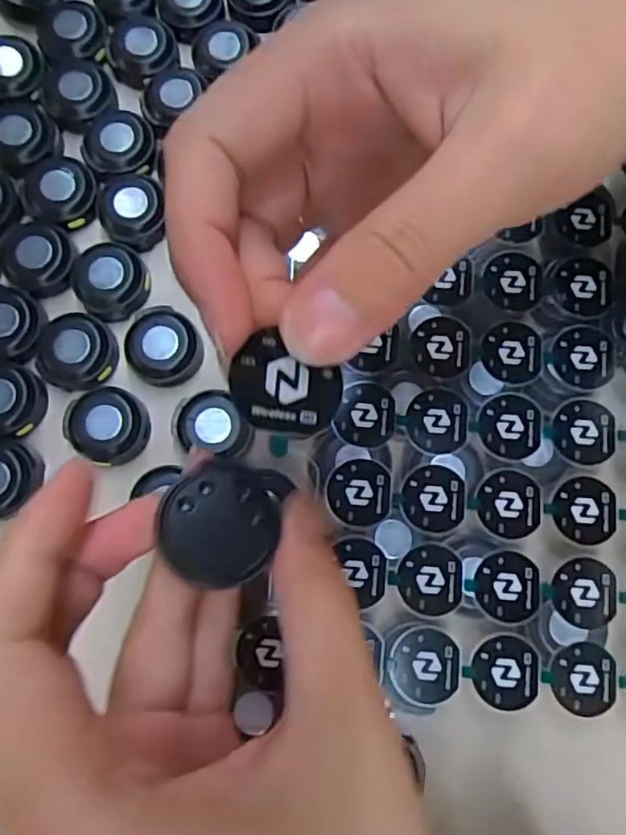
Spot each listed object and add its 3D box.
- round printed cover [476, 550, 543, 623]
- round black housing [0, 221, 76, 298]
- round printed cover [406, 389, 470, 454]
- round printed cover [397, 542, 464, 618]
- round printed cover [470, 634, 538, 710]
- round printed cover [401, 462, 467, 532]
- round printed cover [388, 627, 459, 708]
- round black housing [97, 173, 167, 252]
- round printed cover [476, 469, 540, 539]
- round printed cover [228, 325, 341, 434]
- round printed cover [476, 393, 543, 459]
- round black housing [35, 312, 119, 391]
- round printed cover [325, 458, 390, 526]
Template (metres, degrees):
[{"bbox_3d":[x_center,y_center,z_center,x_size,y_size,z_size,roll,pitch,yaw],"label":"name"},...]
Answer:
[{"bbox_3d":[0.069,0.060,0.215,0.022,0.004,0.023,0,79,0],"label":"round printed cover"},{"bbox_3d":[-0.113,-0.064,0.248,0.028,0.011,0.029,0,79,0],"label":"round black housing"},{"bbox_3d":[0.047,0.001,0.227,0.023,0.004,0.024,0,79,0],"label":"round printed cover"},{"bbox_3d":[0.042,0.058,0.216,0.023,0.004,0.024,0,79,0],"label":"round printed cover"},{"bbox_3d":[0.067,0.088,0.210,0.023,0.004,0.024,0,79,0],"label":"round printed cover"},{"bbox_3d":[0.044,0.029,0.222,0.023,0.004,0.024,0,79,0],"label":"round printed cover"},{"bbox_3d":[0.039,0.086,0.211,0.024,0.004,0.024,0,79,0],"label":"round printed cover"},{"bbox_3d":[-0.075,-0.086,0.252,0.026,0.010,0.031,-12,79,-3],"label":"round black housing"},{"bbox_3d":[0.072,0.031,0.221,0.023,0.004,0.024,0,79,0],"label":"round printed cover"},{"bbox_3d":[-0.006,-0.006,0.127,0.023,0.004,0.019,31,73,-11],"label":"round printed cover"},{"bbox_3d":[0.074,0.003,0.226,0.024,0.004,0.024,0,79,0],"label":"round printed cover"},{"bbox_3d":[-0.095,-0.026,0.240,0.031,0.011,0.030,0,79,0],"label":"round black housing"},{"bbox_3d":[0.017,0.027,0.222,0.023,0.004,0.024,0,79,0],"label":"round printed cover"}]

